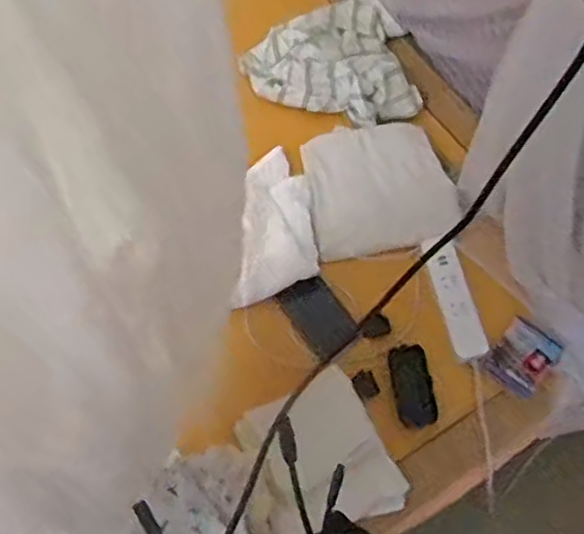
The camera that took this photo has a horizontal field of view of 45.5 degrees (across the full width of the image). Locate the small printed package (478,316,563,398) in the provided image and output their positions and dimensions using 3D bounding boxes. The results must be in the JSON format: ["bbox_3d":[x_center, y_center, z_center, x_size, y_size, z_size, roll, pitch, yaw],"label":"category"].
[{"bbox_3d":[0.319,0.123,0.960,0.076,0.021,0.090,41,71,18],"label":"small printed package"}]

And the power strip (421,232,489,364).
[{"bbox_3d":[0.232,0.034,0.995,0.056,0.021,0.192,-14,65,-7],"label":"power strip"}]

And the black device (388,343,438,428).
[{"bbox_3d":[0.164,0.160,0.943,0.054,0.016,0.106,-8,64,-4],"label":"black device"}]

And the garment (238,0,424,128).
[{"bbox_3d":[0.080,-0.338,1.146,0.263,0.067,0.246,-26,67,-12],"label":"garment"}]

